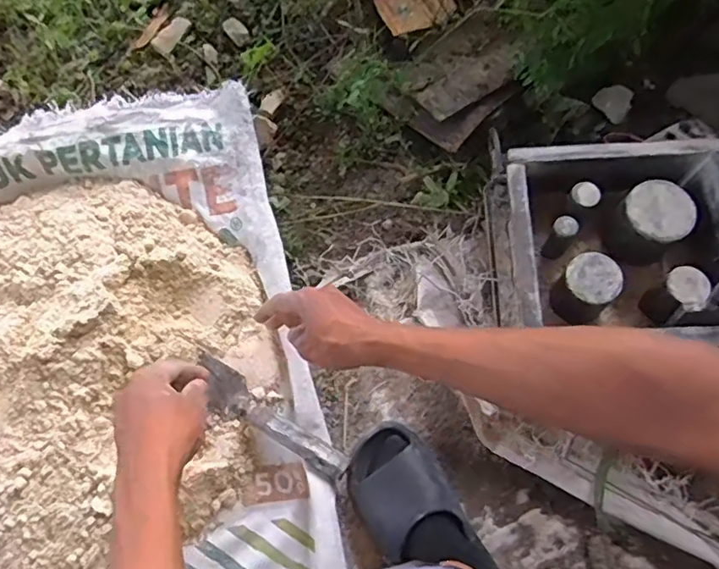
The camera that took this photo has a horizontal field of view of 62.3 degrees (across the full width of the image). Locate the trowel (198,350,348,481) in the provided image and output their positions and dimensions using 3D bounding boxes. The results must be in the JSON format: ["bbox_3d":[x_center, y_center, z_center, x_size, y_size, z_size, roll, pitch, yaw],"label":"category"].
[{"bbox_3d":[-0.112,0.159,0.706,0.219,0.025,0.046,32,76,19],"label":"trowel"}]

